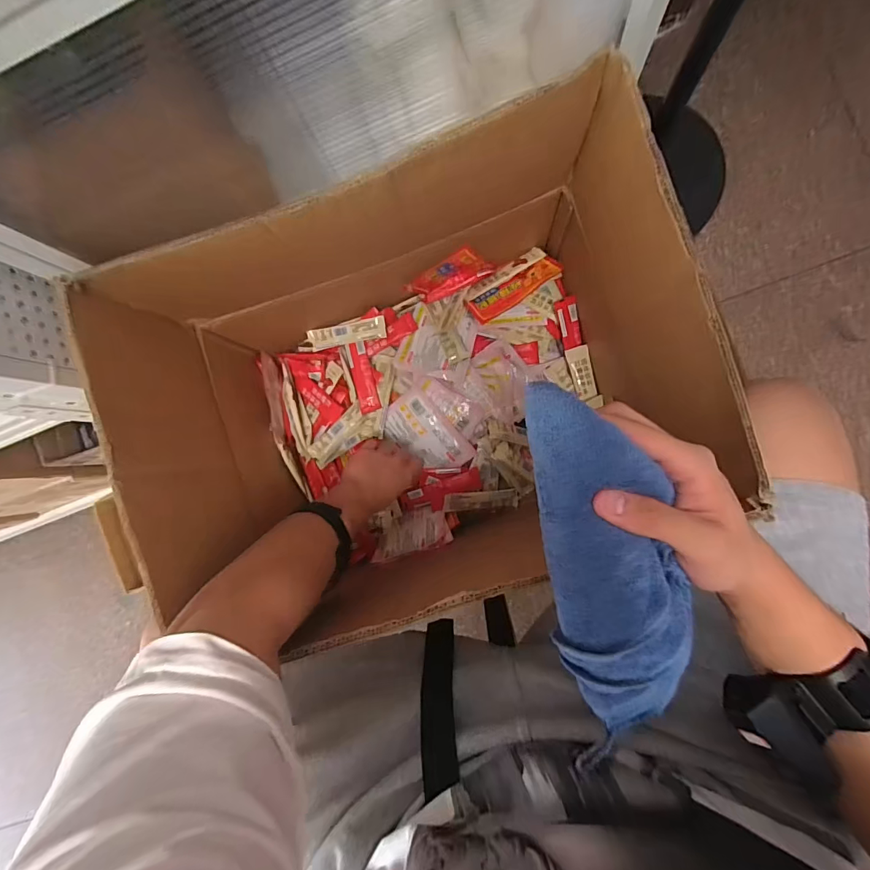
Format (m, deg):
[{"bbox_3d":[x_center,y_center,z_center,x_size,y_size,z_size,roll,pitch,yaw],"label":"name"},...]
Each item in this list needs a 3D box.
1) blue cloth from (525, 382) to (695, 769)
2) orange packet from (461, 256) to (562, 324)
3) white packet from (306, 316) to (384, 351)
[{"bbox_3d":[0.109,0.083,0.267,0.077,0.032,0.234,-13,91,7],"label":"blue cloth"},{"bbox_3d":[0.123,-0.220,0.663,0.149,0.014,0.061,-27,51,5],"label":"orange packet"},{"bbox_3d":[-0.145,-0.164,0.718,0.135,0.011,0.033,-8,109,15],"label":"white packet"}]

